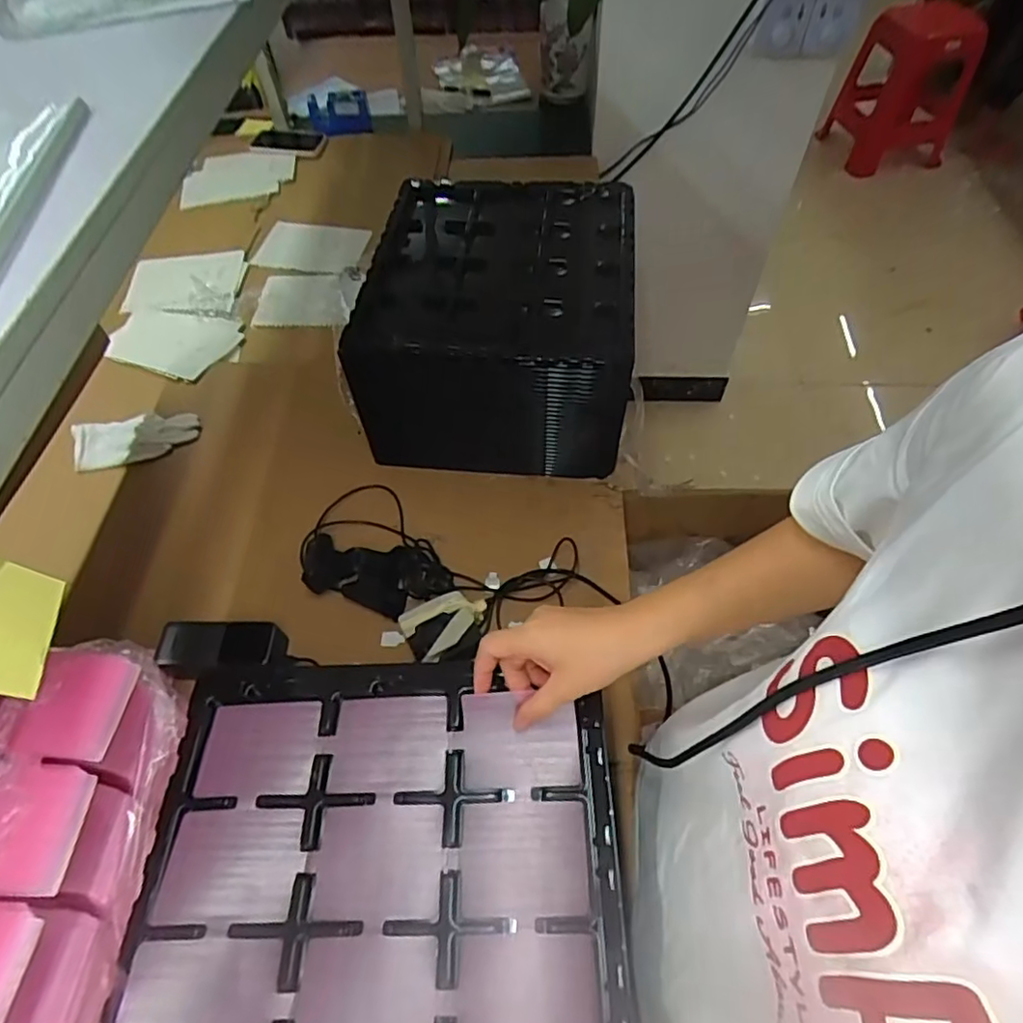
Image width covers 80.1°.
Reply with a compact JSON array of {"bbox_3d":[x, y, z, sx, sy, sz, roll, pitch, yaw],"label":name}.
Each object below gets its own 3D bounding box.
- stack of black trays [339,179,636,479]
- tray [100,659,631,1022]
[{"bbox_3d":[-0.013,-0.253,0.856,0.337,0.217,0.355,4,57,5],"label":"stack of black trays"},{"bbox_3d":[-0.093,0.273,0.402,0.327,0.043,0.361,-2,57,1],"label":"tray"}]

